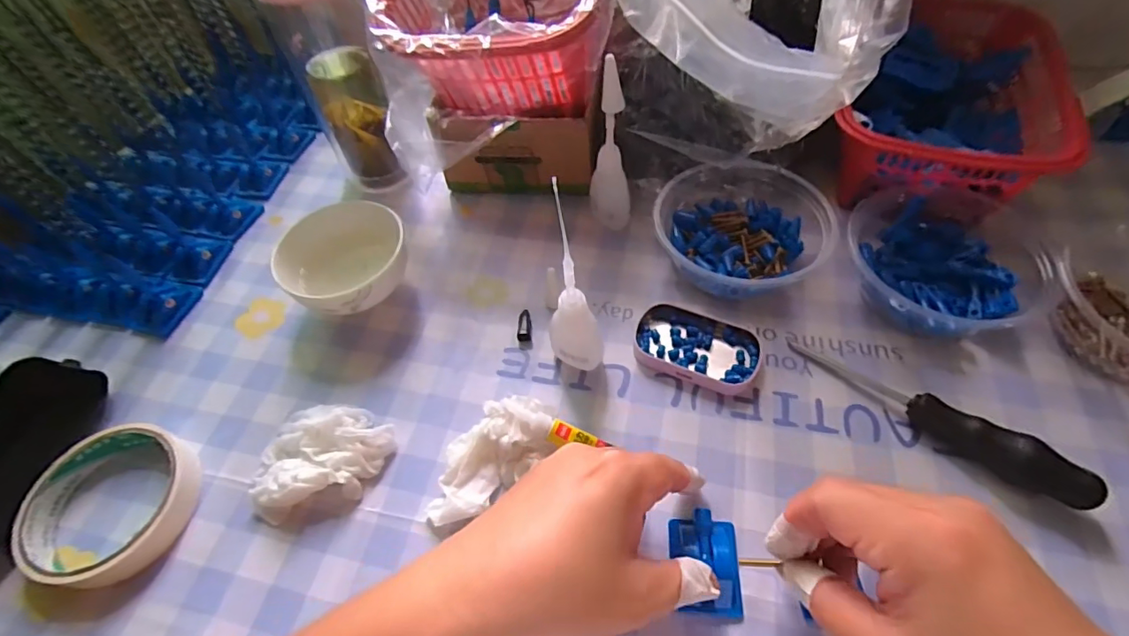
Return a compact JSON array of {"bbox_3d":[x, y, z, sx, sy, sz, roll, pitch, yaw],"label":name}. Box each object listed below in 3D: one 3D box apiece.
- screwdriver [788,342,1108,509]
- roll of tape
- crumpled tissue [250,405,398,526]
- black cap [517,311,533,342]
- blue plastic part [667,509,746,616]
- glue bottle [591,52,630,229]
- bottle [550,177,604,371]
[{"bbox_3d":[0.206,0.052,0.294,0.153,0.028,0.019,37,66,26],"label":"screwdriver"},{"bbox_3d":[-0.260,0.106,0.298,0.087,0.022,0.085,-2,55,3],"label":"roll of tape"},{"bbox_3d":[-0.142,0.077,0.308,0.077,0.023,0.062,-15,56,-5],"label":"crumpled tissue"},{"bbox_3d":[-0.027,0.005,0.358,0.009,0.010,0.022,-3,55,3],"label":"black cap"},{"bbox_3d":[0.072,0.124,0.264,0.034,0.012,0.048,0,56,5],"label":"blue plastic part"},{"bbox_3d":[0.033,-0.113,0.364,0.023,0.125,0.025,-25,57,-12],"label":"glue bottle"},{"bbox_3d":[0.005,-0.015,0.293,0.030,0.134,0.031,-3,55,3],"label":"bottle"}]

